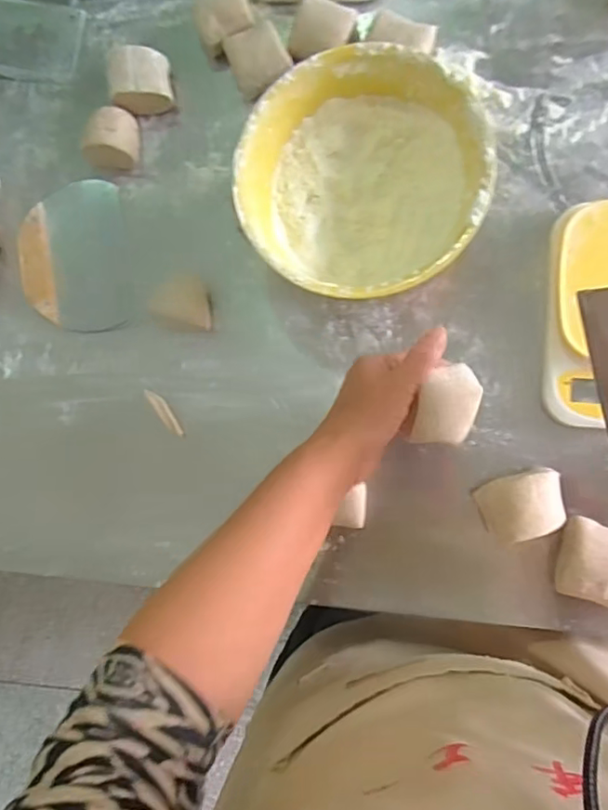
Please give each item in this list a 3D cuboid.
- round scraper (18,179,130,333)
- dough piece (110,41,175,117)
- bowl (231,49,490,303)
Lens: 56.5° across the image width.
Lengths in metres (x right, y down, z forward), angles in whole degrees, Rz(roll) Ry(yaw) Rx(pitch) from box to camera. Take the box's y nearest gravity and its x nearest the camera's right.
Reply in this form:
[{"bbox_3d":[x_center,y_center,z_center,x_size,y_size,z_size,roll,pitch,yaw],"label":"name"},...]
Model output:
[{"bbox_3d":[-0.238,-0.154,0.592,0.111,0.017,0.158,-9,86,9],"label":"round scraper"},{"bbox_3d":[-0.162,-0.330,0.575,0.057,0.043,0.054,-7,86,9],"label":"dough piece"},{"bbox_3d":[0.053,-0.187,0.502,0.200,0.093,0.196,0,87,9],"label":"bowl"}]

